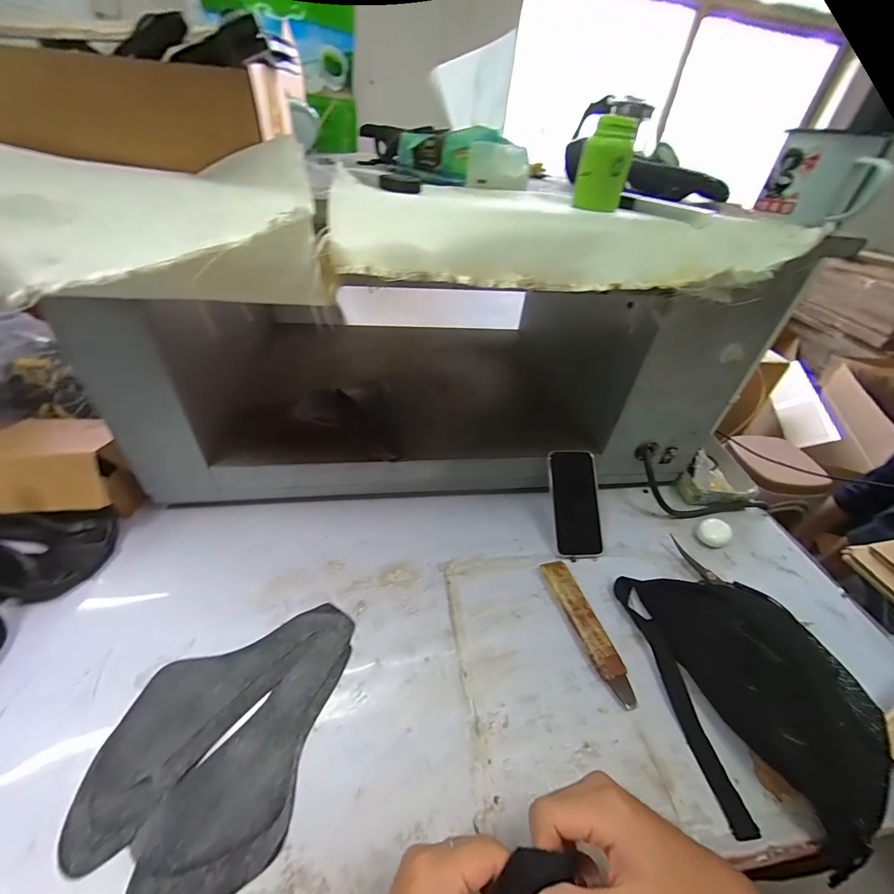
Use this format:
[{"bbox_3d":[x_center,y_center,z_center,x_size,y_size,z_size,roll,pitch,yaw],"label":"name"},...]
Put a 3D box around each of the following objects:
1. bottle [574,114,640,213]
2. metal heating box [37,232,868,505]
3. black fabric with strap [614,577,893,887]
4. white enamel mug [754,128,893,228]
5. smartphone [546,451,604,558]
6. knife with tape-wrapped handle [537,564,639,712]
[{"bbox_3d":[0.167,-0.300,0.415,0.051,0.078,0.045,15,40,10],"label":"bottle"},{"bbox_3d":[0.021,-0.205,0.721,0.874,0.374,0.570,3,40,-5],"label":"metal heating box"},{"bbox_3d":[0.333,0.253,0.431,0.154,0.094,0.284,-1,41,-9],"label":"black fabric with strap"},{"bbox_3d":[0.439,-0.312,0.458,0.105,0.083,0.080,34,48,28],"label":"white enamel mug"},{"bbox_3d":[0.205,0.087,0.617,0.079,0.011,0.163,-1,77,-8],"label":"smartphone"},{"bbox_3d":[0.177,0.229,0.503,0.037,0.020,0.186,-6,42,-14],"label":"knife with tape-wrapped handle"}]

